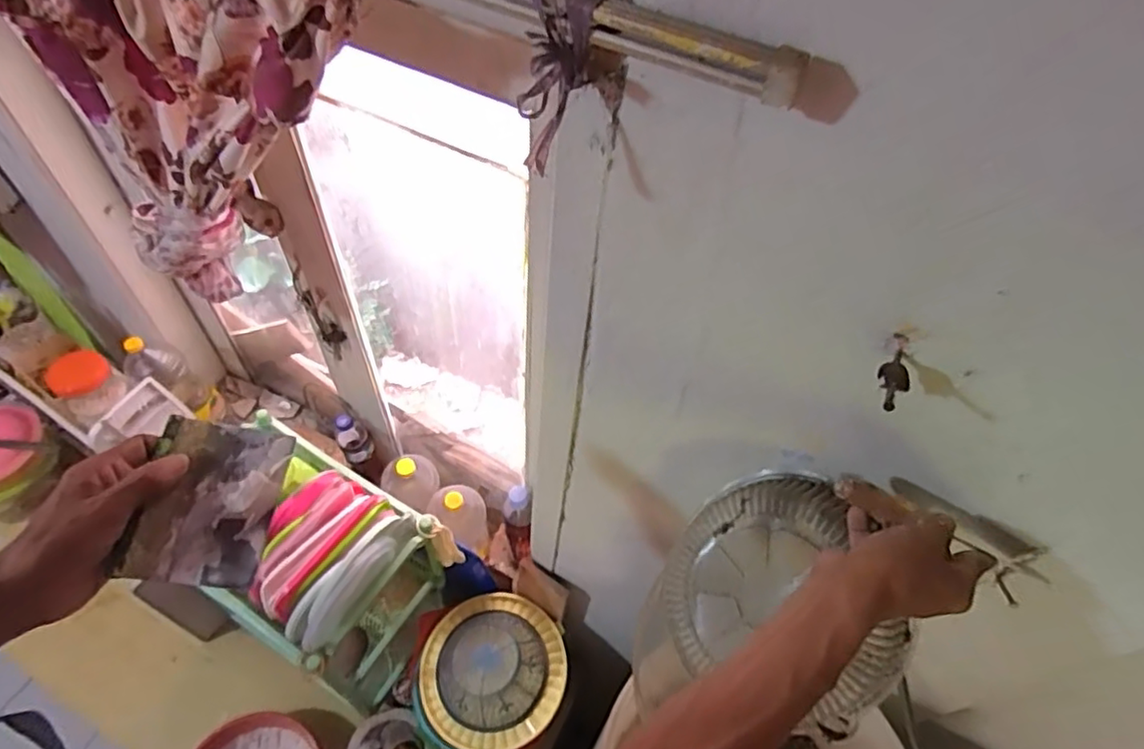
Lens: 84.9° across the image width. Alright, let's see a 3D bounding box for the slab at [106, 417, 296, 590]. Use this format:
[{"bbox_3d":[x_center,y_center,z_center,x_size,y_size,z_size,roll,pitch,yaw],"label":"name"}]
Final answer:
[{"bbox_3d":[-0.262,0.091,0.454,0.086,0.017,0.118,11,58,-16],"label":"slab"}]

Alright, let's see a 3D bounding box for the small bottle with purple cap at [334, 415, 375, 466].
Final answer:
[{"bbox_3d":[-0.449,0.130,1.288,0.057,0.113,0.061,2,53,-3],"label":"small bottle with purple cap"}]

